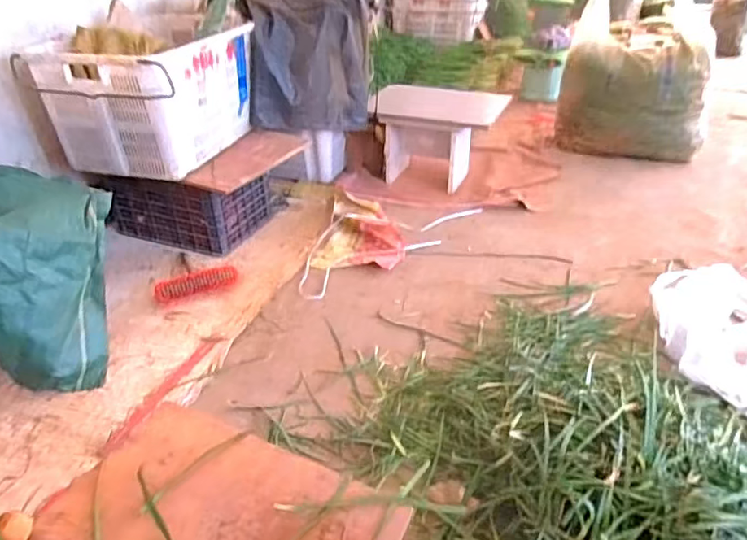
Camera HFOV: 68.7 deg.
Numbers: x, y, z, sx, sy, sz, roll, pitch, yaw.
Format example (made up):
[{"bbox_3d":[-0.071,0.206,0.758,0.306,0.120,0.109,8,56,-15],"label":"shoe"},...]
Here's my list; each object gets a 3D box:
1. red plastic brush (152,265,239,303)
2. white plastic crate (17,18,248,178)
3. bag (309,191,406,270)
[{"bbox_3d":[-0.501,0.042,1.562,0.234,0.038,0.063,-16,38,-20],"label":"red plastic brush"},{"bbox_3d":[-0.666,-0.530,1.673,0.443,0.333,0.517,12,36,19],"label":"white plastic crate"},{"bbox_3d":[-0.050,-0.144,1.807,0.290,0.061,0.389,-1,34,1],"label":"bag"}]

